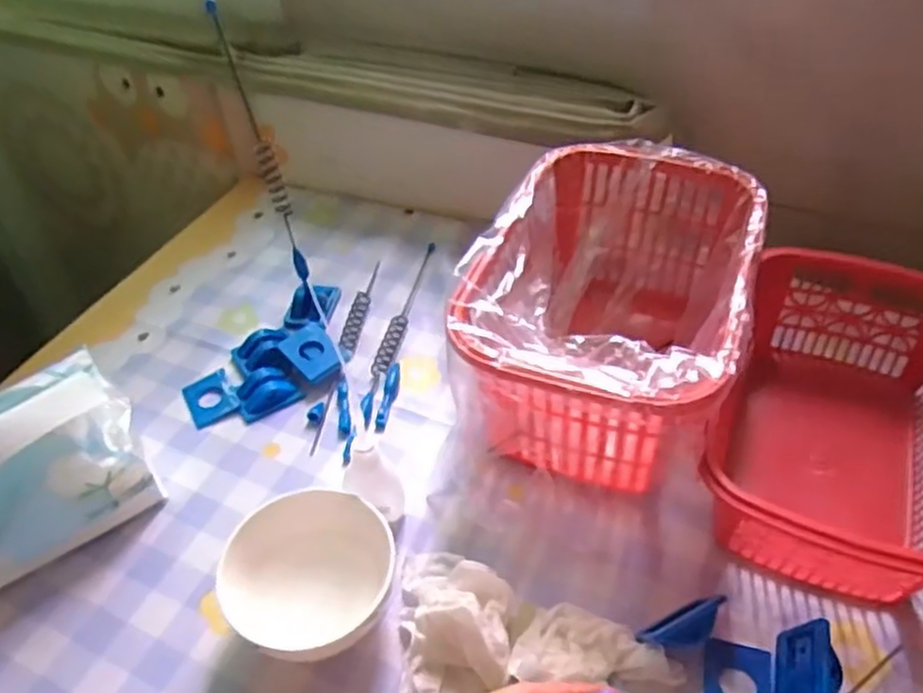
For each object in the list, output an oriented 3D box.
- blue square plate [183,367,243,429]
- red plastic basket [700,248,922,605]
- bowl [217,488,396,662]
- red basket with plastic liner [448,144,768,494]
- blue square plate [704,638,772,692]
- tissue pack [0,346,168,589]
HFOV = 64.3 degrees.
[{"bbox_3d":[-0.174,0.036,0.511,0.034,0.006,0.040,-26,49,-20],"label":"blue square plate"},{"bbox_3d":[0.227,0.044,0.427,0.138,0.078,0.206,17,49,20],"label":"red plastic basket"},{"bbox_3d":[-0.080,0.122,0.394,0.087,0.045,0.094,-12,46,-7],"label":"bowl"},{"bbox_3d":[0.097,-0.019,0.470,0.155,0.116,0.224,17,49,20],"label":"red basket with plastic liner"},{"bbox_3d":[0.138,0.169,0.366,0.032,0.004,0.043,10,47,14],"label":"blue square plate"},{"bbox_3d":[-0.260,0.073,0.428,0.138,0.094,0.084,-30,51,-23],"label":"tissue pack"}]

